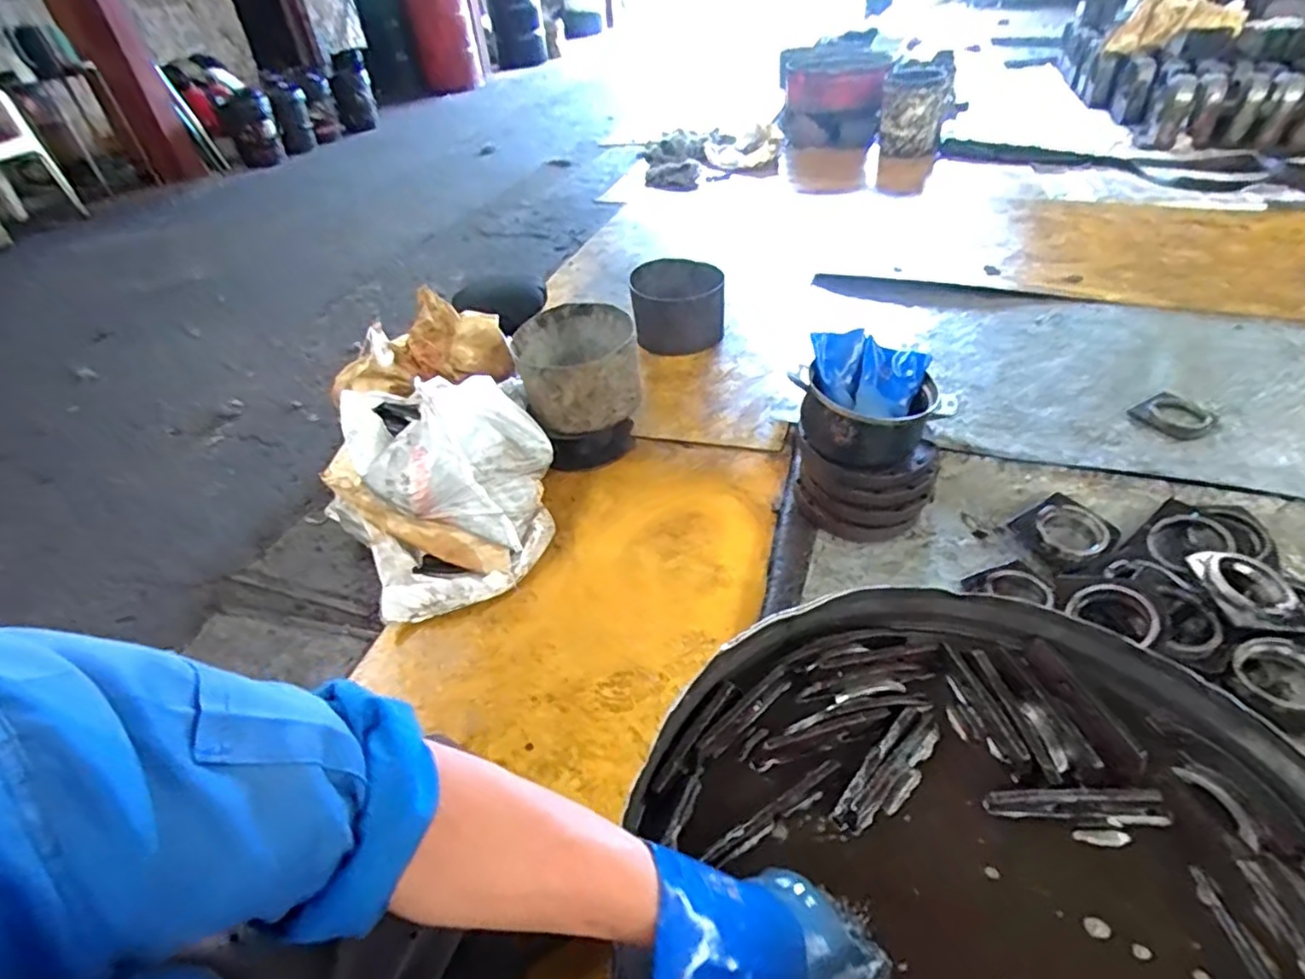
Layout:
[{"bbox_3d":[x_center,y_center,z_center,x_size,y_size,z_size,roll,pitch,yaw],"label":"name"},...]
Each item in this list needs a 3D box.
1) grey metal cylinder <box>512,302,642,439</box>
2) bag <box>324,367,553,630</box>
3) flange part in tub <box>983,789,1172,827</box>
[{"bbox_3d":[-0.171,-0.287,1.545,0.272,0.195,0.276,-3,41,3],"label":"grey metal cylinder"},{"bbox_3d":[-0.412,-0.003,1.344,0.453,0.303,0.394,-23,44,-19],"label":"bag"},{"bbox_3d":[0.373,0.275,0.564,0.148,0.035,0.018,0,42,7],"label":"flange part in tub"}]

